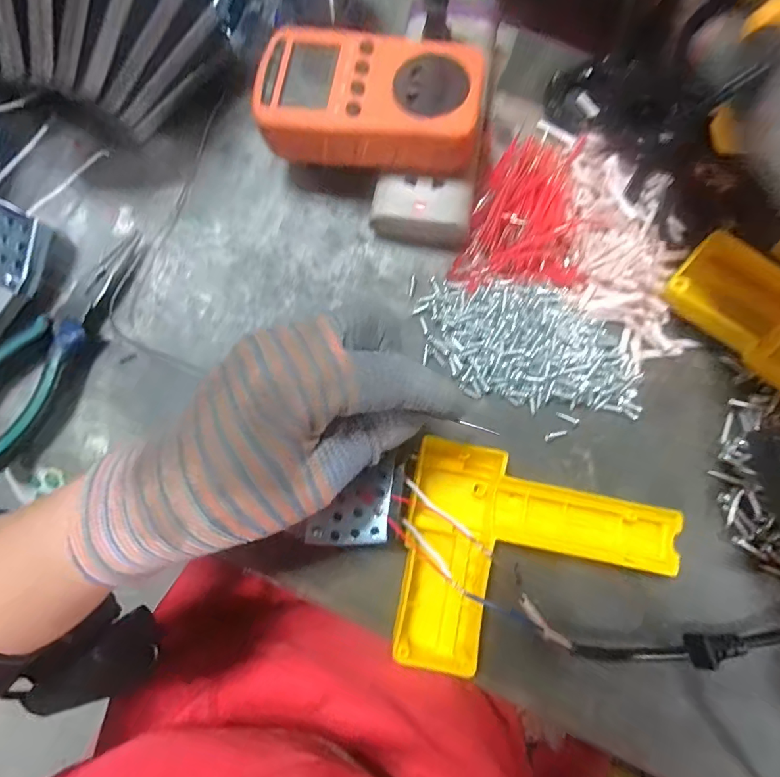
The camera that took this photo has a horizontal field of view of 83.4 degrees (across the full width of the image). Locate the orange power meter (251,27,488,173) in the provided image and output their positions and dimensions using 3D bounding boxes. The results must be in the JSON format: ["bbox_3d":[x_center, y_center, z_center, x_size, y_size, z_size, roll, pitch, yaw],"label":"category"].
[{"bbox_3d":[-0.011,-0.171,0.255,0.126,0.032,0.067,5,79,0],"label":"orange power meter"}]

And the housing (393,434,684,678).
[{"bbox_3d":[0.078,0.099,0.244,0.142,0.027,0.116,11,79,1],"label":"housing"}]

